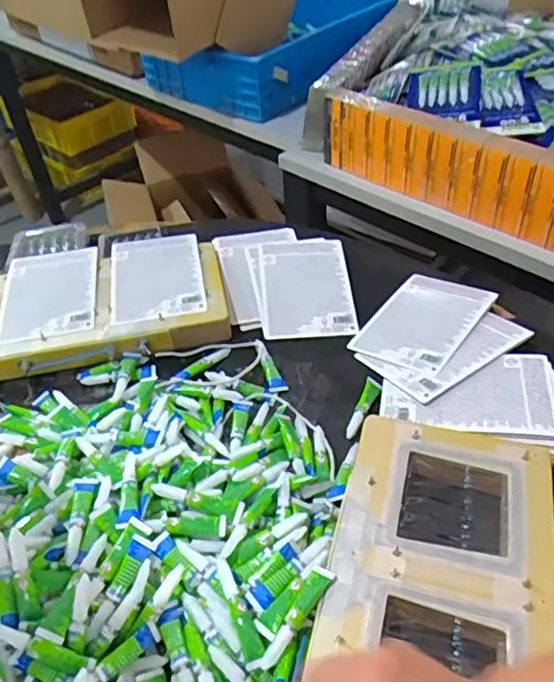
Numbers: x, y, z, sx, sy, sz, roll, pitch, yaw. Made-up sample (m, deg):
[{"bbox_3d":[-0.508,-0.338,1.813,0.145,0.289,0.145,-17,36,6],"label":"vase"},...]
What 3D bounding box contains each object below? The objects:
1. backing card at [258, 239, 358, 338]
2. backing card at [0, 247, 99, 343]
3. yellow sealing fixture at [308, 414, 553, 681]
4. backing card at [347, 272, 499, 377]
[{"bbox_3d":[0.036,-0.075,0.752,0.114,0.011,0.168,-3,53,-2],"label":"backing card"},{"bbox_3d":[-0.289,-0.066,0.736,0.115,0.011,0.176,-10,46,-5],"label":"backing card"},{"bbox_3d":[0.108,0.237,0.405,0.185,0.035,0.420,13,46,19],"label":"yellow sealing fixture"},{"bbox_3d":[0.177,-0.027,0.694,0.117,0.009,0.164,21,50,34],"label":"backing card"}]

